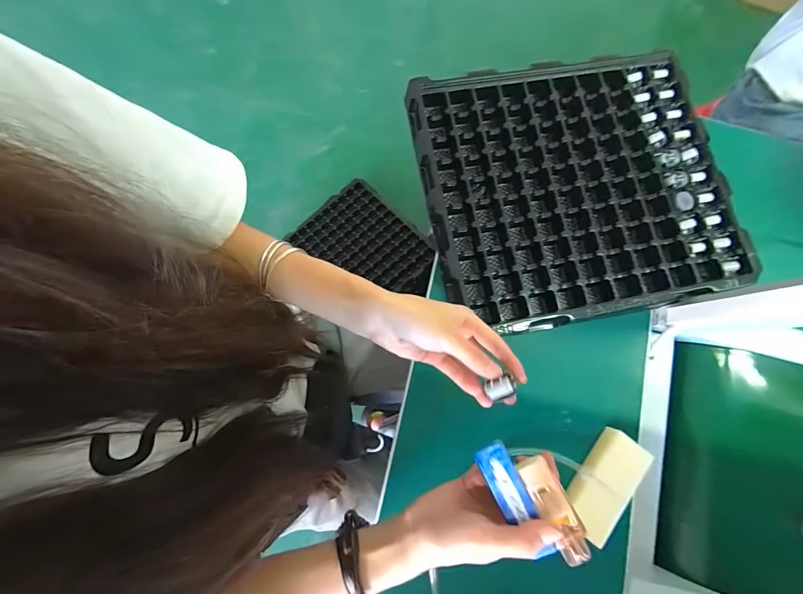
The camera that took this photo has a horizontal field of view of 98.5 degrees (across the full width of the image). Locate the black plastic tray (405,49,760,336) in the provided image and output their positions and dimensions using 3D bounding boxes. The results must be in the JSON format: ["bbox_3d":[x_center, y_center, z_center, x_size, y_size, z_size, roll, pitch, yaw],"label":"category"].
[{"bbox_3d":[0.235,-0.153,0.468,0.405,0.036,0.360,-10,80,-5],"label":"black plastic tray"}]

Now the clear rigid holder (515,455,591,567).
[{"bbox_3d":[0.113,0.156,0.253,0.025,0.012,0.075,-28,76,-4],"label":"clear rigid holder"}]

